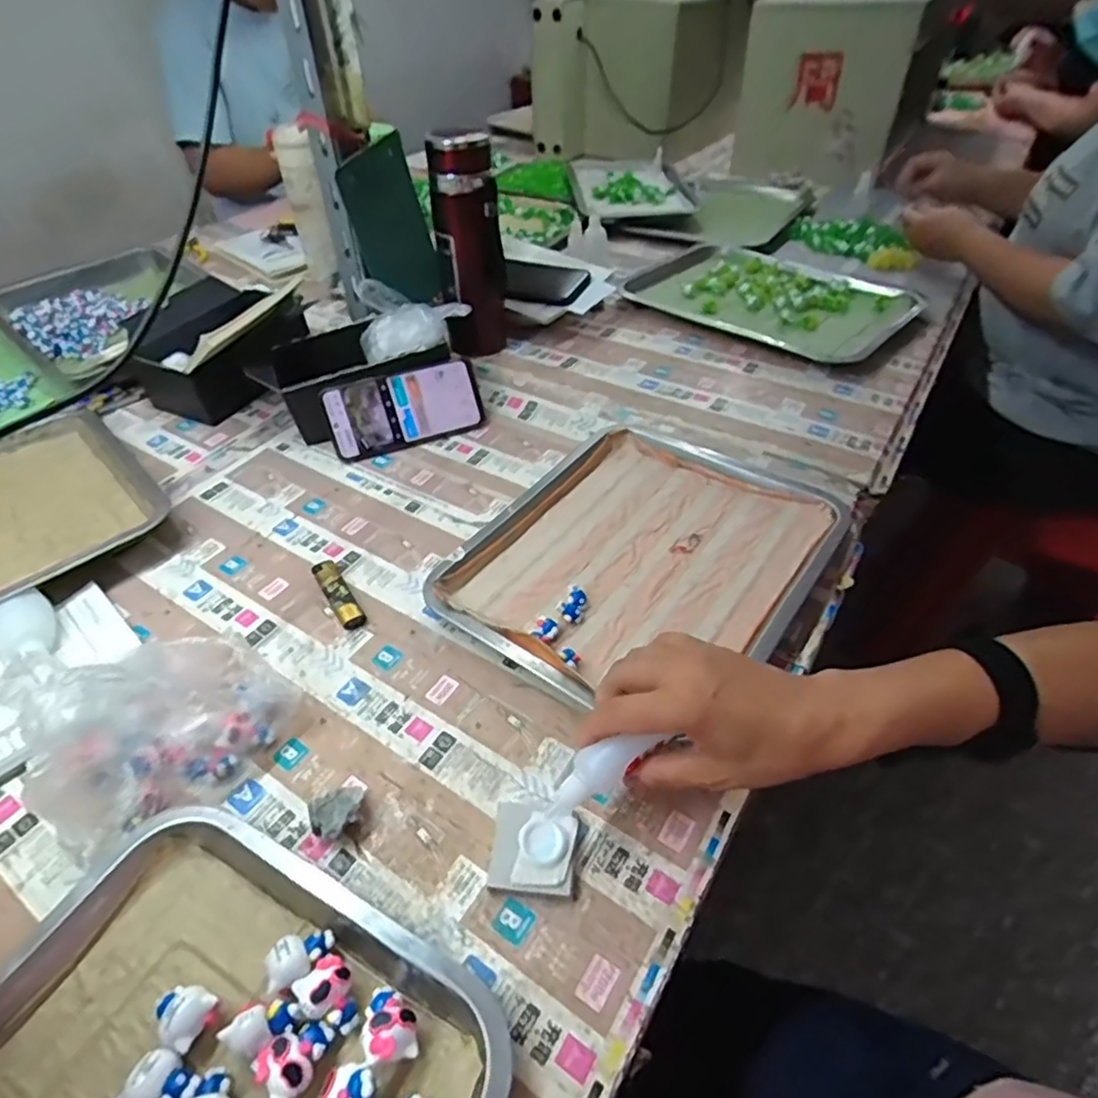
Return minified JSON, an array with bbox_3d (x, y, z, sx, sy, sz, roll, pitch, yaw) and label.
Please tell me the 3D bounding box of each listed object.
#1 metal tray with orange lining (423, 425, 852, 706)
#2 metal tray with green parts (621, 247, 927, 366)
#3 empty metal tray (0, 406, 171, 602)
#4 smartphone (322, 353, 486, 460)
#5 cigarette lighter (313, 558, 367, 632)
[{"bbox_3d":[0.076,0.004,0.564,0.270,0.036,0.304,28,51,27],"label":"metal tray with orange lining"},{"bbox_3d":[0.270,-0.323,0.834,0.346,0.040,0.190,29,51,27],"label":"metal tray with green parts"},{"bbox_3d":[-0.515,-0.046,0.627,0.209,0.029,0.300,-33,52,-29],"label":"empty metal tray"},{"bbox_3d":[-0.156,-0.153,0.699,0.161,0.080,0.010,-19,15,-15],"label":"smartphone"},{"bbox_3d":[-0.180,0.037,0.548,0.019,0.013,0.081,-25,49,-23],"label":"cigarette lighter"}]

